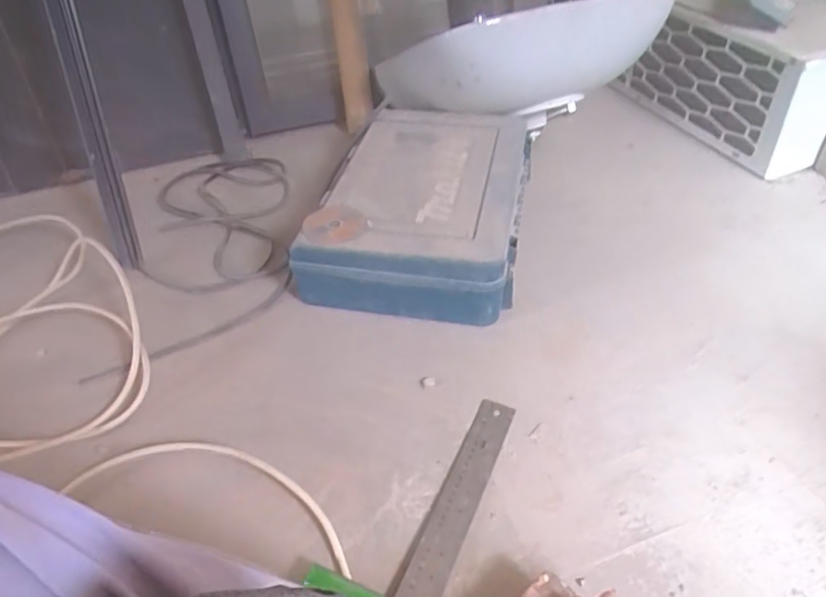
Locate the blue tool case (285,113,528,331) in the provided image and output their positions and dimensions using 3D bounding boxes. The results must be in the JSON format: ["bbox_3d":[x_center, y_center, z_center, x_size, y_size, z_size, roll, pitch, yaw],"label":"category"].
[{"bbox_3d":[0.024,-0.149,0.956,0.305,0.134,0.423,5,42,11],"label":"blue tool case"}]

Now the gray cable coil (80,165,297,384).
[{"bbox_3d":[-0.331,-0.079,0.967,0.253,0.044,0.518,-3,45,-2],"label":"gray cable coil"}]

